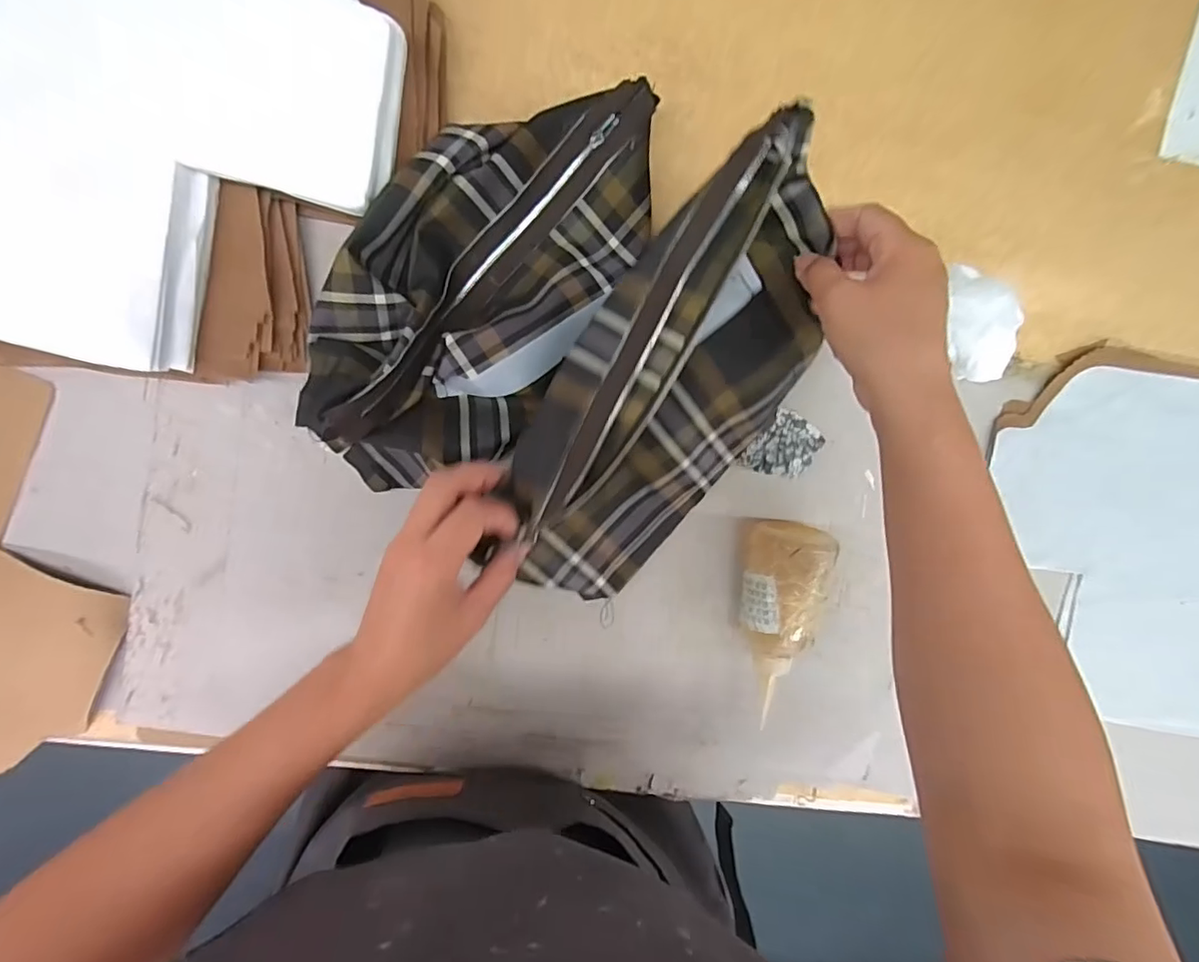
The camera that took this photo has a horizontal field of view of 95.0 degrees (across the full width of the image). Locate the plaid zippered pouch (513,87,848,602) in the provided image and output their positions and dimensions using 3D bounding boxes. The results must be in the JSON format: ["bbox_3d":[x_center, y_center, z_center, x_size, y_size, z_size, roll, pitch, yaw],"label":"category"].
[{"bbox_3d":[0.047,-0.050,0.365,0.144,0.107,0.299,38,94,-8],"label":"plaid zippered pouch"}]

